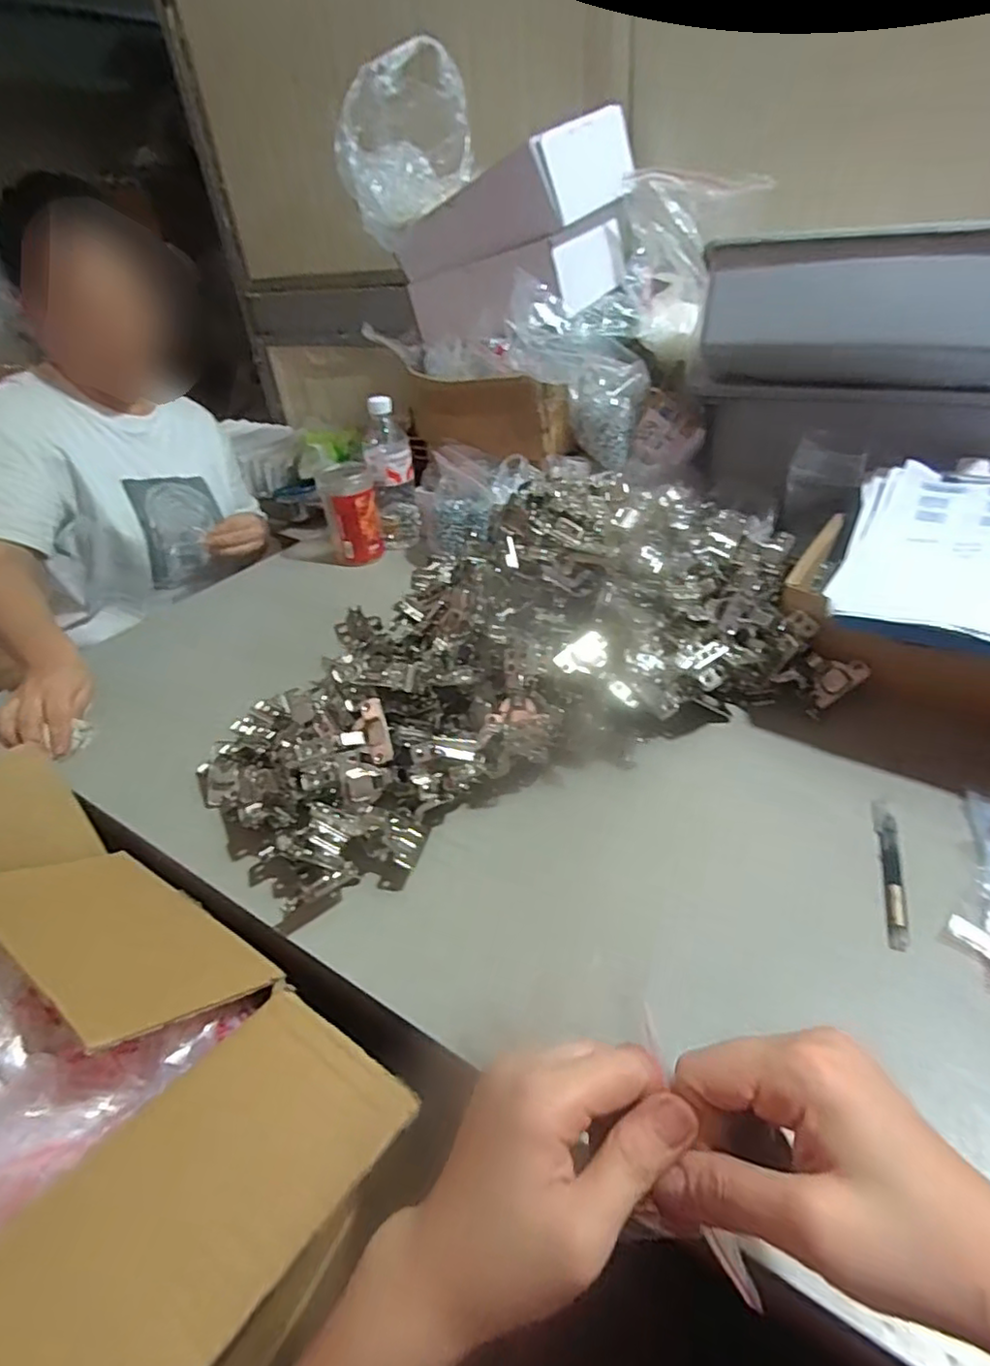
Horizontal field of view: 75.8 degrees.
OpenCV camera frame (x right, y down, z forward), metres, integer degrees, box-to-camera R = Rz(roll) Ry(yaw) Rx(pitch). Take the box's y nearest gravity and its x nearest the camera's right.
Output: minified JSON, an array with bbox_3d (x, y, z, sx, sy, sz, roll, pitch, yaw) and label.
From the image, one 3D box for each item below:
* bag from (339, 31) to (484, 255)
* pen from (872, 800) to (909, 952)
[{"bbox_3d":[-0.125,-0.755,0.893,0.176,0.196,0.087,-28,41,-27],"label":"bag"},{"bbox_3d":[0.296,0.138,0.475,0.016,0.007,0.134,9,38,20],"label":"pen"}]

